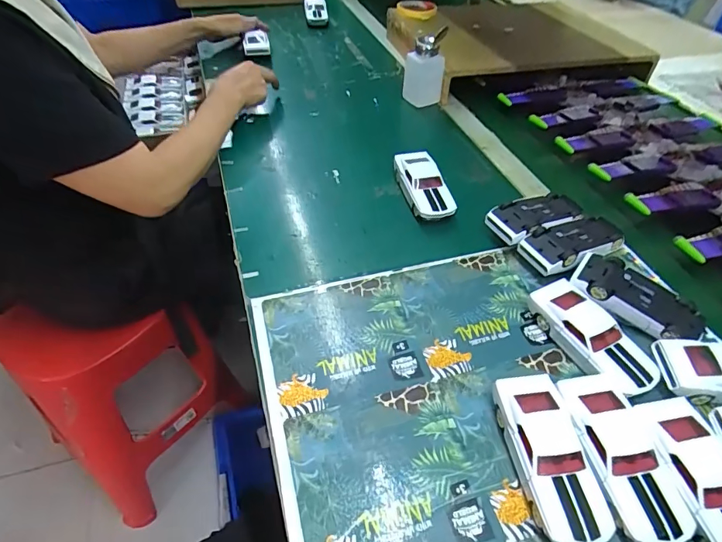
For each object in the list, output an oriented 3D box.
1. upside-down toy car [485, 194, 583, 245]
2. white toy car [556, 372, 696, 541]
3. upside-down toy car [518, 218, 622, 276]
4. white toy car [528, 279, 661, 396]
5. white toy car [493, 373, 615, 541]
[{"bbox_3d":[0.217,-0.062,0.553,0.122,0.039,0.058,-17,49,-16],"label":"upside-down toy car"},{"bbox_3d":[0.205,0.147,0.357,0.057,0.034,0.130,-5,47,-5],"label":"white toy car"},{"bbox_3d":[0.249,-0.029,0.519,0.123,0.036,0.061,-20,50,-18],"label":"upside-down toy car"},{"bbox_3d":[0.225,0.062,0.431,0.053,0.032,0.125,-19,50,-20],"label":"white toy car"},{"bbox_3d":[0.149,0.147,0.357,0.054,0.035,0.131,-7,47,-7],"label":"white toy car"}]

